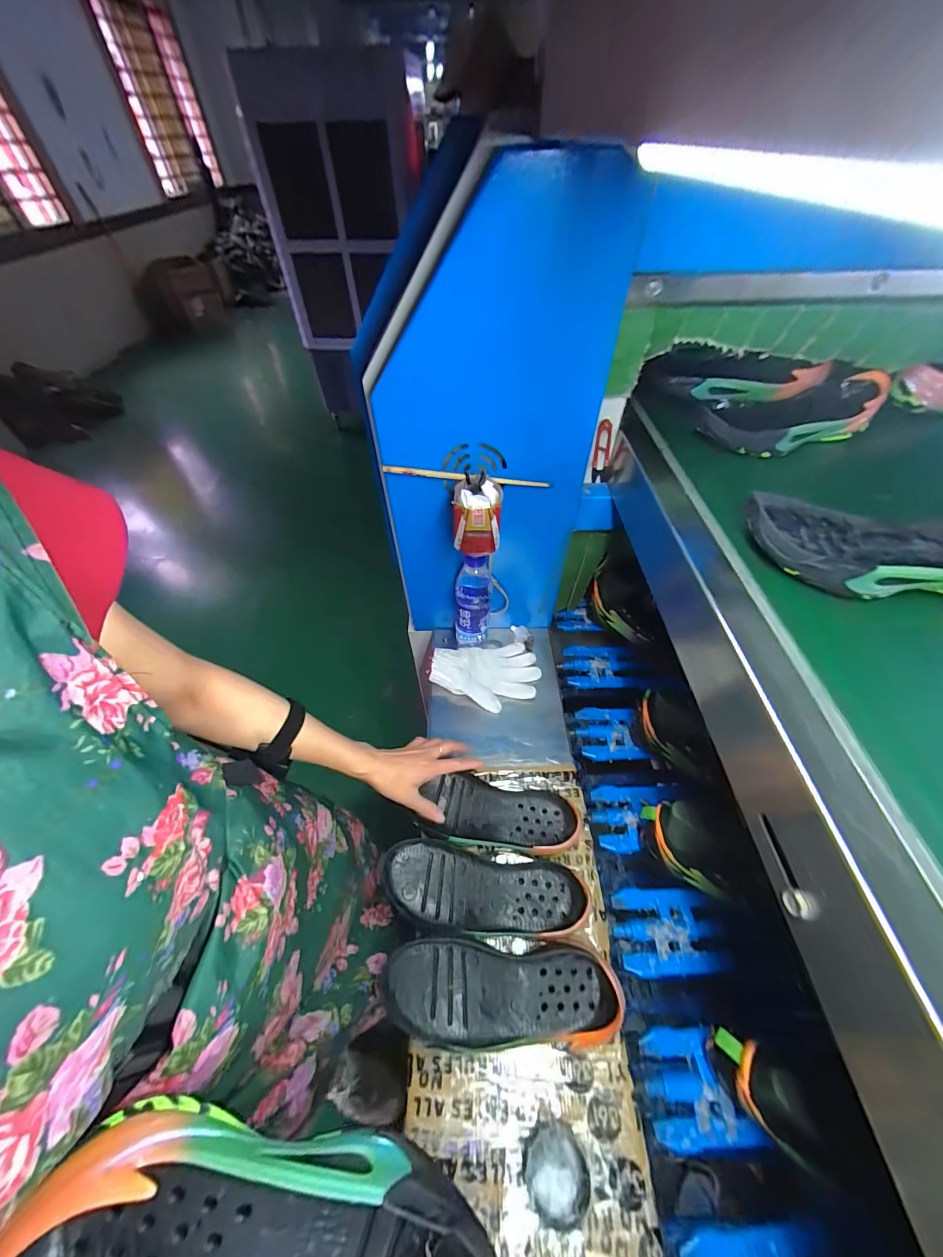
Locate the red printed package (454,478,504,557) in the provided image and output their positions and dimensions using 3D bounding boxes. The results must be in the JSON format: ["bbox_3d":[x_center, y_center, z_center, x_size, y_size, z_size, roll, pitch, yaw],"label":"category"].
[{"bbox_3d":[0.009,-0.156,0.559,0.062,0.086,0.064,4,51,4],"label":"red printed package"}]

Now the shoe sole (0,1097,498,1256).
[{"bbox_3d":[-0.094,0.333,0.209,0.256,0.054,0.097,25,54,-3],"label":"shoe sole"}]

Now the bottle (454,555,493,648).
[{"bbox_3d":[0.001,-0.050,0.710,0.066,0.209,0.062,1,51,2],"label":"bottle"}]

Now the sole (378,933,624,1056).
[{"bbox_3d":[0.032,0.405,0.441,0.251,0.031,0.096,2,71,0],"label":"sole"}]

